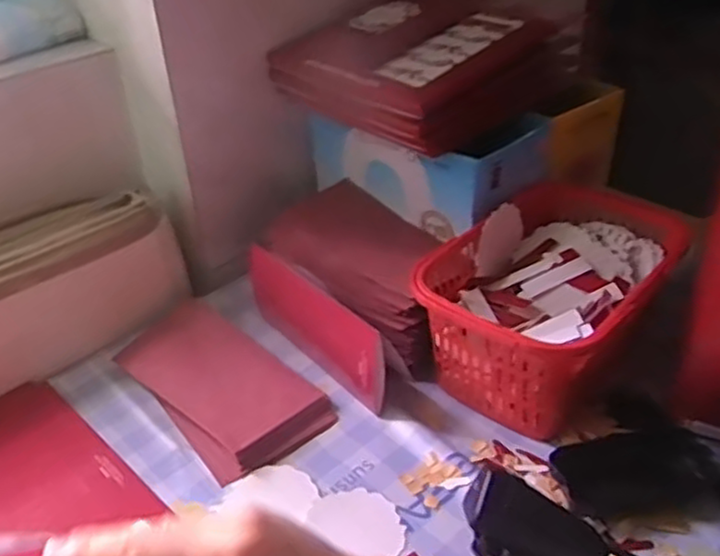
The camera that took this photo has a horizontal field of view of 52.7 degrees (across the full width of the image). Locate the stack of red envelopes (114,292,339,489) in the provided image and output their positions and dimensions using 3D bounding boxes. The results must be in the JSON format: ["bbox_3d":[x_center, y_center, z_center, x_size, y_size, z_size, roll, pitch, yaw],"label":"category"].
[{"bbox_3d":[-0.119,0.085,0.612,0.104,0.020,0.192,-28,42,-32],"label":"stack of red envelopes"}]

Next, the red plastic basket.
[{"bbox_3d":[0.156,0.020,0.595,0.149,0.100,0.215,26,44,34],"label":"red plastic basket"}]

